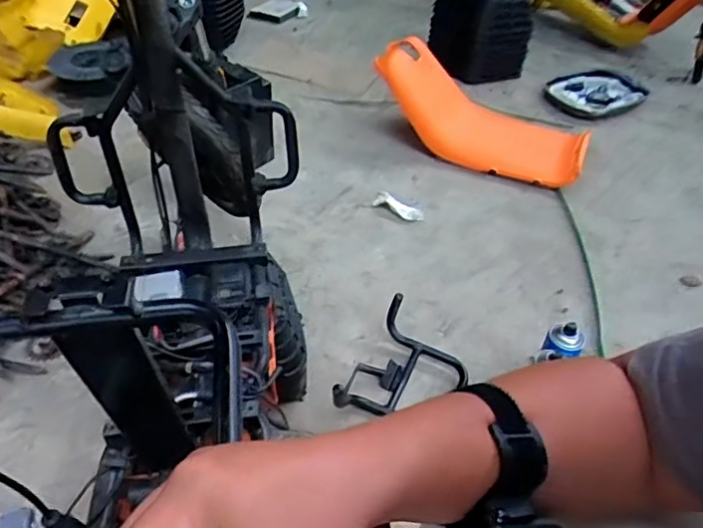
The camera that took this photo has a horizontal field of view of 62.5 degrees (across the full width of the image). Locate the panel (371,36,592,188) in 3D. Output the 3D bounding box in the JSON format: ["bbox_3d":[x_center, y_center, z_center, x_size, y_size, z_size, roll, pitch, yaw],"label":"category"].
[{"bbox_3d":[0.329,-0.374,1.510,0.598,0.176,0.235,26,43,-9],"label":"panel"}]

